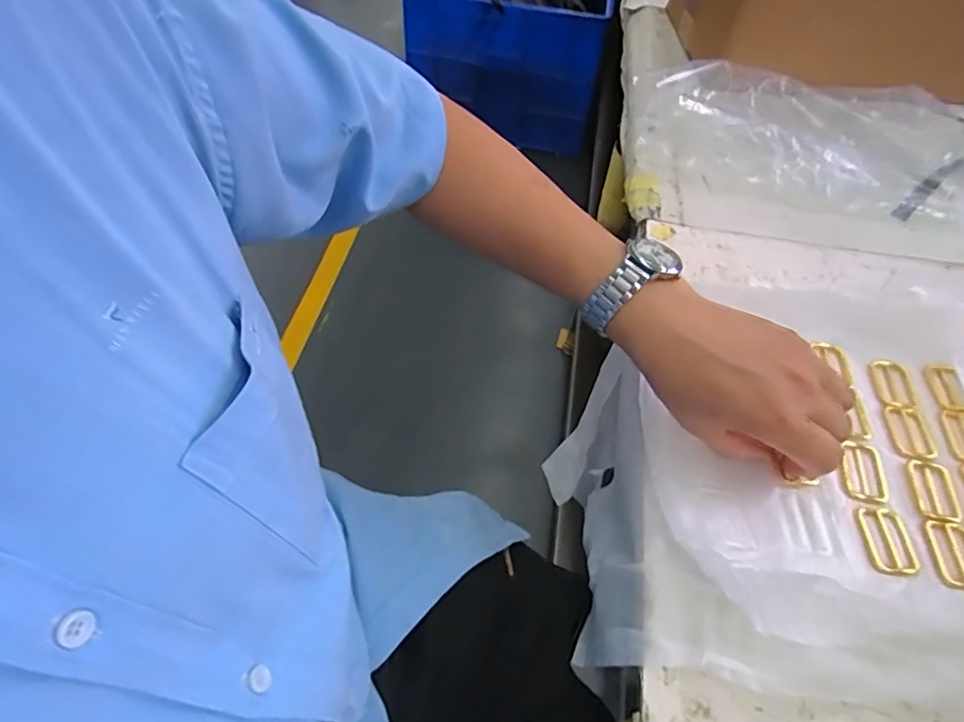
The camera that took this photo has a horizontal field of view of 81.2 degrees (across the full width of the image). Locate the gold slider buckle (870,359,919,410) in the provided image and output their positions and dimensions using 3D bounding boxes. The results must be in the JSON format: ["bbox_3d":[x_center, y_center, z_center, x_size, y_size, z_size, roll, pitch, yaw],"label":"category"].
[{"bbox_3d":[0.332,0.019,0.452,0.033,0.005,0.046,7,52,2],"label":"gold slider buckle"}]

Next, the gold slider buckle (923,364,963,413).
[{"bbox_3d":[0.374,0.023,0.452,0.022,0.008,0.044,-3,50,23],"label":"gold slider buckle"}]

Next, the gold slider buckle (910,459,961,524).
[{"bbox_3d":[0.324,0.093,0.401,0.027,0.004,0.048,14,53,8],"label":"gold slider buckle"}]

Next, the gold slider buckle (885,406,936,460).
[{"bbox_3d":[0.327,0.055,0.429,0.028,0.004,0.045,6,52,2],"label":"gold slider buckle"}]

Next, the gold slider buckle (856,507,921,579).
[{"bbox_3d":[0.274,0.122,0.378,0.031,0.004,0.047,4,52,0],"label":"gold slider buckle"}]

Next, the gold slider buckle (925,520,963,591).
[{"bbox_3d":[0.316,0.130,0.373,0.033,0.004,0.047,10,52,4],"label":"gold slider buckle"}]

